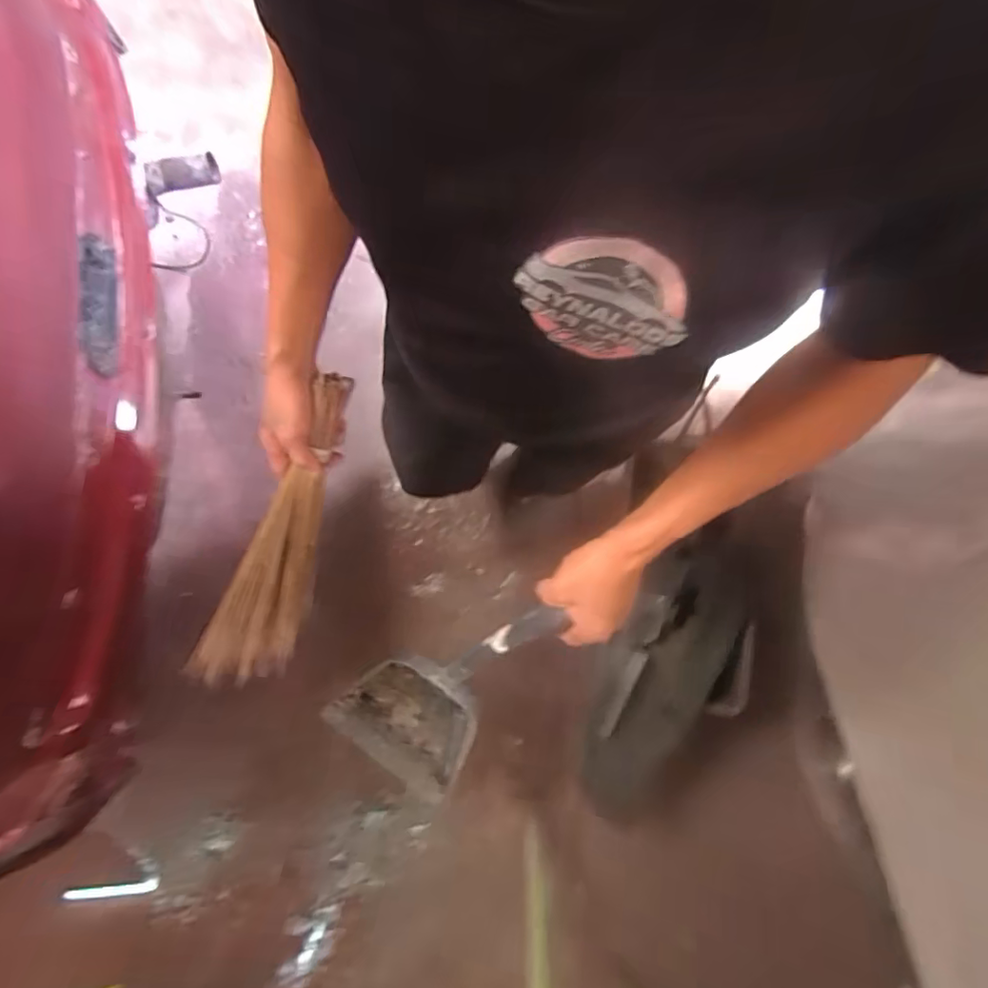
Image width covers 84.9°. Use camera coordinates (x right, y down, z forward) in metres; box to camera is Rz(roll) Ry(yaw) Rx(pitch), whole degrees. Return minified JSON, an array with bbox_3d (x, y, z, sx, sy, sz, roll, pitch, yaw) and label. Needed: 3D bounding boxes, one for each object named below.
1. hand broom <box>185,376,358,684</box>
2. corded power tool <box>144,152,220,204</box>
[{"bbox_3d":[-0.262,0.059,0.686,0.088,0.098,0.444,29,110,8],"label":"hand broom"},{"bbox_3d":[-0.695,-0.706,1.199,0.158,0.051,0.053,-25,76,-6],"label":"corded power tool"}]

